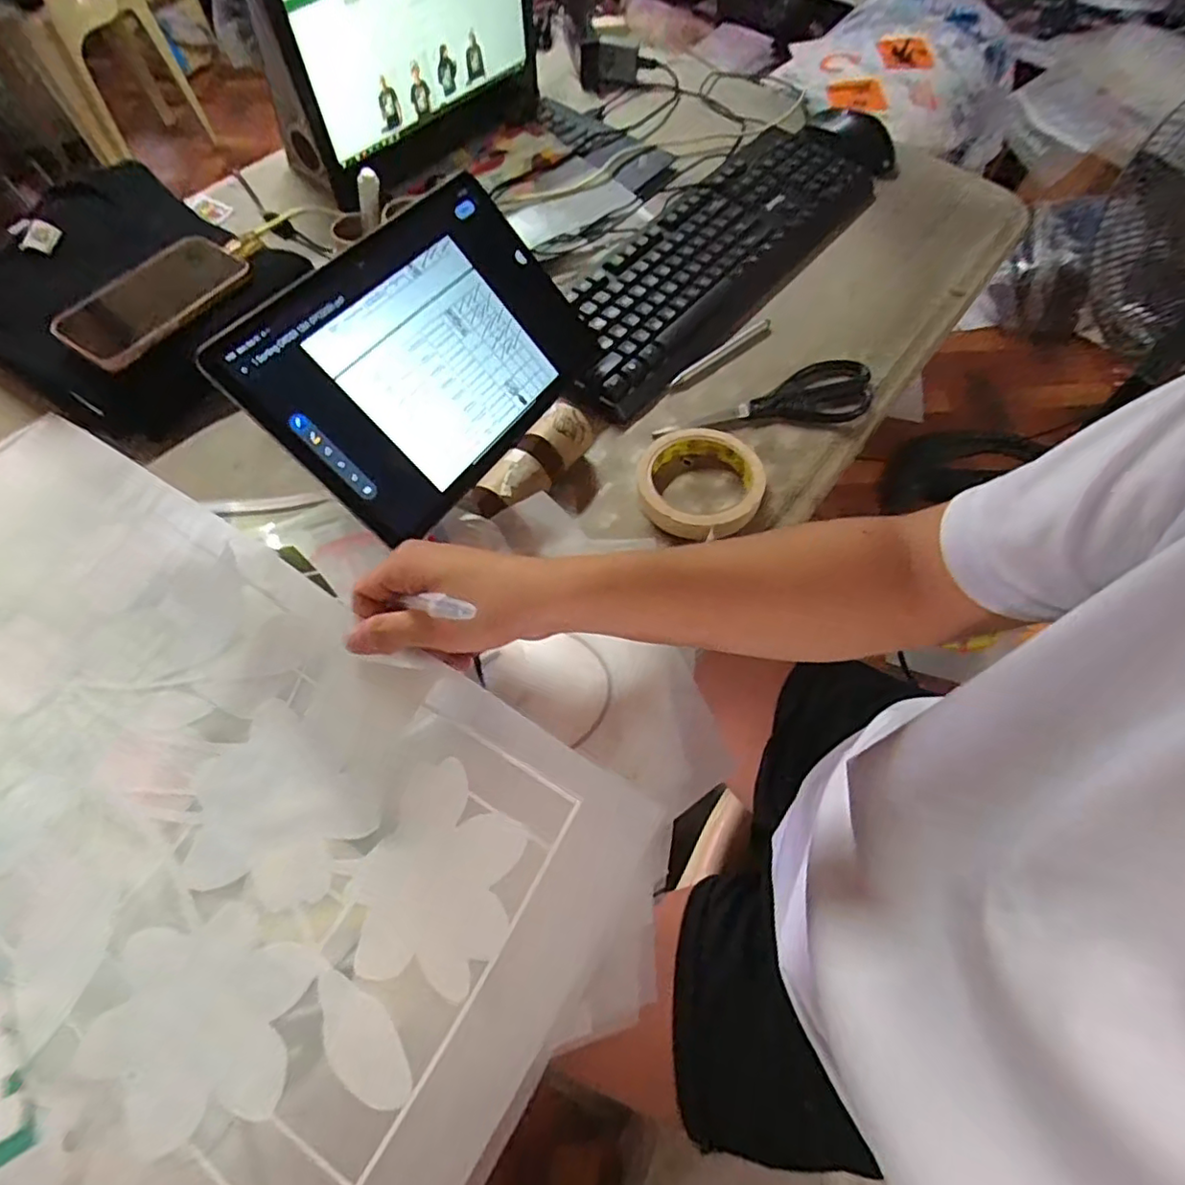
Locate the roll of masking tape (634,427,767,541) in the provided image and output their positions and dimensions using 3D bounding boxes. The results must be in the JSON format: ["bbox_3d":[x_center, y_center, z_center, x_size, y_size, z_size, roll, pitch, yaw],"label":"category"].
[{"bbox_3d":[0.083,-0.085,0.475,0.094,0.022,0.095,0,62,0],"label":"roll of masking tape"}]

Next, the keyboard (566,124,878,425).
[{"bbox_3d":[0.115,-0.328,0.597,0.142,0.032,0.435,37,68,18],"label":"keyboard"}]

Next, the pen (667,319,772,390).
[{"bbox_3d":[0.119,-0.217,0.557,0.127,0.007,0.014,-37,68,-18],"label":"pen"}]

